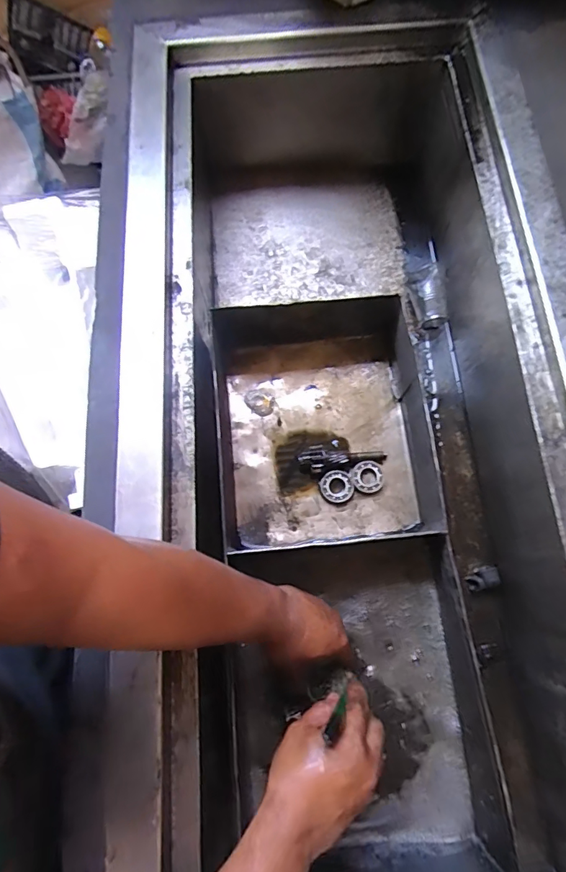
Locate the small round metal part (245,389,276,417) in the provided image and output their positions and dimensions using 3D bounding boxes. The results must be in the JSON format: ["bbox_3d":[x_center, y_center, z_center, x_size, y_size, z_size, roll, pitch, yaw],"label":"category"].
[{"bbox_3d":[-0.035,-0.053,0.718,0.048,0.004,0.039,42,79,13],"label":"small round metal part"}]

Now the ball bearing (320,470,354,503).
[{"bbox_3d":[0.078,0.073,0.662,0.045,0.015,0.044,-18,73,-3],"label":"ball bearing"}]

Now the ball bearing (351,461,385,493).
[{"bbox_3d":[0.124,0.059,0.667,0.046,0.011,0.044,-1,73,2],"label":"ball bearing"}]

